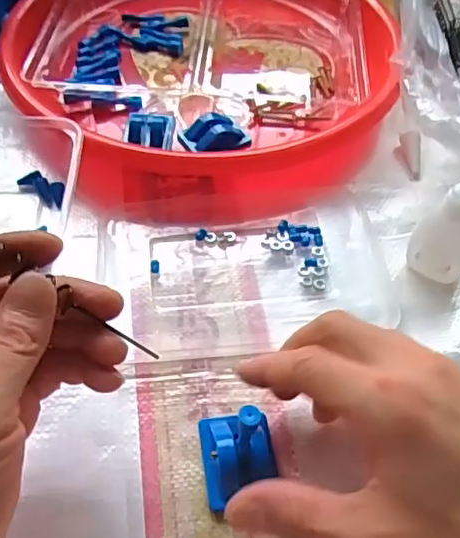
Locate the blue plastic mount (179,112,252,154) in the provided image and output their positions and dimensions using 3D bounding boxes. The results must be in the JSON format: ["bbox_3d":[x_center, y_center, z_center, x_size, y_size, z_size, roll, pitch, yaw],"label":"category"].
[{"bbox_3d":[-0.010,-0.096,0.426,0.047,0.015,0.024,-13,53,-13],"label":"blue plastic mount"}]

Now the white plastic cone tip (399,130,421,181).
[{"bbox_3d":[0.129,-0.080,0.426,0.012,0.010,0.039,-1,69,-4],"label":"white plastic cone tip"}]

